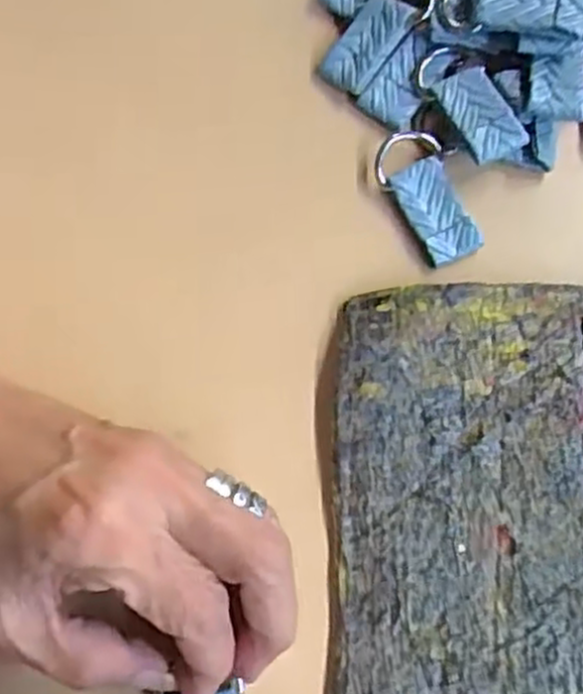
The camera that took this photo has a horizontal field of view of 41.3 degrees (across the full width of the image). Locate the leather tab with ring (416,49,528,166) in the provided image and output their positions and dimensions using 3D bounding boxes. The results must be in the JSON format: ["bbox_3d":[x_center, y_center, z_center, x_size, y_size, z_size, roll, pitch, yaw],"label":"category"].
[{"bbox_3d":[0.062,-0.085,0.271,0.020,0.012,0.047,-27,76,-5],"label":"leather tab with ring"}]

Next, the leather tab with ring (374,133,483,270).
[{"bbox_3d":[0.049,-0.053,0.268,0.026,0.007,0.048,-27,76,-5],"label":"leather tab with ring"}]

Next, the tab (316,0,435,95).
[{"bbox_3d":[0.033,-0.117,0.281,0.023,0.007,0.053,35,79,10],"label":"tab"}]

